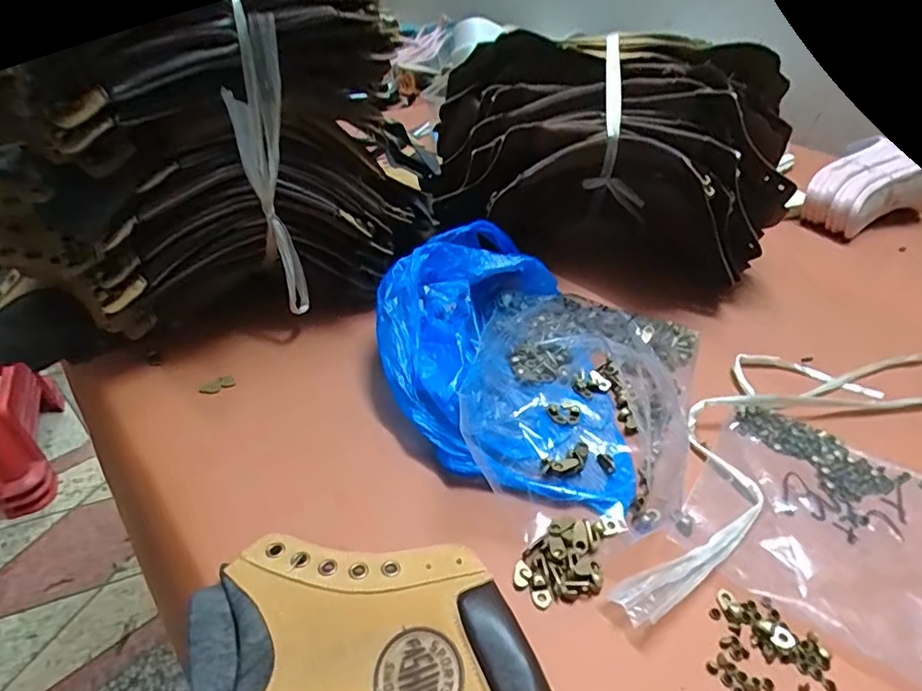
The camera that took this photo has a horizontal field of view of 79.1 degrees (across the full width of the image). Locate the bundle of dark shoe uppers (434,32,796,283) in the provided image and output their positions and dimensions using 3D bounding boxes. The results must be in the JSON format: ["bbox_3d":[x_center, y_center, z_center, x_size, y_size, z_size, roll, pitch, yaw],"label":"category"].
[{"bbox_3d":[0.130,-0.169,0.515,0.300,0.180,0.141,9,39,6],"label":"bundle of dark shoe uppers"}]

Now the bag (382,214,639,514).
[{"bbox_3d":[0.027,0.001,0.396,0.166,0.057,0.244,-5,40,-11],"label":"bag"}]

